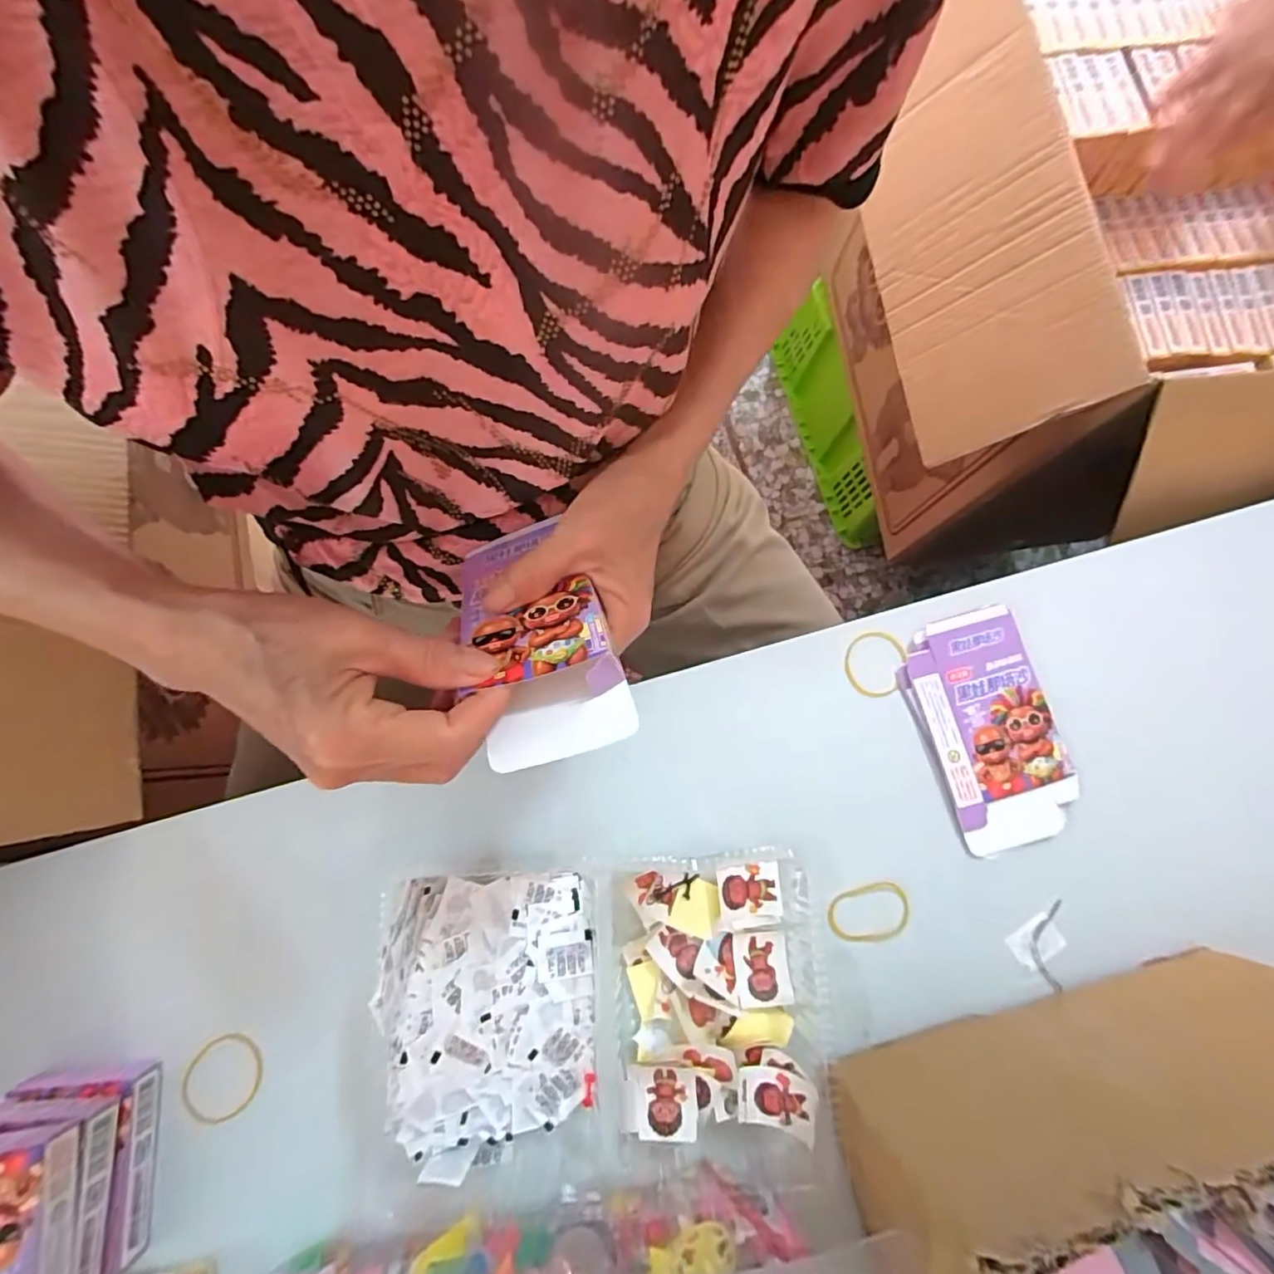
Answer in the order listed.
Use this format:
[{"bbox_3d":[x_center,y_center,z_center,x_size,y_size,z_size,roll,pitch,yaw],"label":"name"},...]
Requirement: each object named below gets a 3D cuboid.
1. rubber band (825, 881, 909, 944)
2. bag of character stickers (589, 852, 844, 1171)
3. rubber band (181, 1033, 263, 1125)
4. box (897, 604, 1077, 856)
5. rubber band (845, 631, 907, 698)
[{"bbox_3d":[0.143,0.172,0.376,0.052,0.004,0.035,-1,88,-5],"label":"rubber band"},{"bbox_3d":[0.041,0.210,0.340,0.123,0.023,0.163,-4,79,-2],"label":"bag of character stickers"},{"bbox_3d":[-0.235,0.251,0.343,0.045,0.004,0.043,1,84,-7],"label":"rubber band"},{"bbox_3d":[0.232,0.059,0.398,0.087,0.012,0.147,-16,79,-5],"label":"box"},{"bbox_3d":[0.160,0.018,0.408,0.038,0.006,0.044,19,77,4],"label":"rubber band"}]

